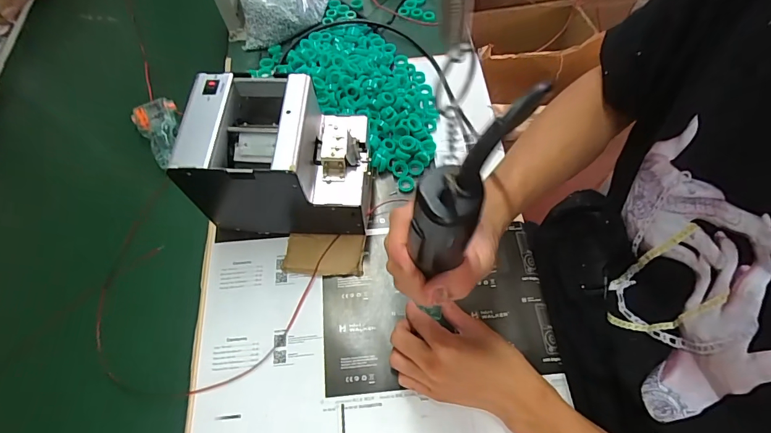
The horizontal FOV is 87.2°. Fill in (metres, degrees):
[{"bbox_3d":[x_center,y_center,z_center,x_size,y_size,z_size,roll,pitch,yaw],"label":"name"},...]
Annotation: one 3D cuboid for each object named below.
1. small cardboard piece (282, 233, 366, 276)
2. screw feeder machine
[{"bbox_3d":[-0.074,0.046,0.495,0.094,0.009,0.051,1,63,2],"label":"small cardboard piece"},{"bbox_3d":[-0.111,-0.063,0.466,0.174,0.157,0.127,1,62,5],"label":"screw feeder machine"}]

